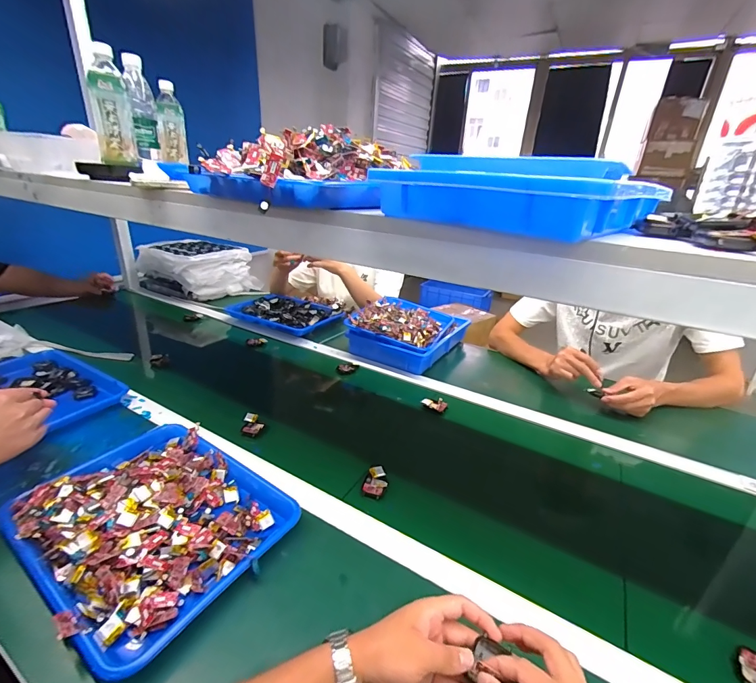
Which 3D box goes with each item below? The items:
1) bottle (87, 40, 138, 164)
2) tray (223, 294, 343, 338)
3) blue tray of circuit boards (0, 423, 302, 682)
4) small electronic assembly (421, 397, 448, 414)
[{"bbox_3d":[-0.459,-0.402,0.651,0.057,0.172,0.072,-10,27,-29],"label":"bottle"},{"bbox_3d":[-0.302,-0.097,1.194,0.327,0.038,0.223,14,25,23],"label":"tray"},{"bbox_3d":[-0.306,0.229,0.519,0.342,0.049,0.263,18,27,30],"label":"blue tray of circuit boards"},{"bbox_3d":[0.124,0.138,0.826,0.055,0.015,0.036,7,23,7],"label":"small electronic assembly"}]

